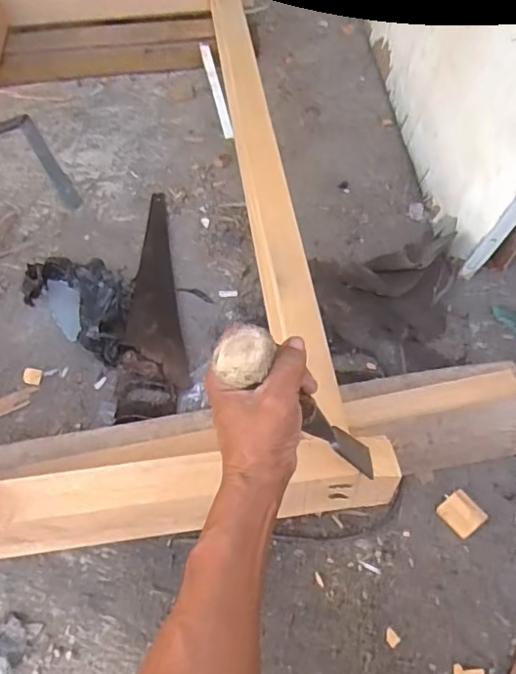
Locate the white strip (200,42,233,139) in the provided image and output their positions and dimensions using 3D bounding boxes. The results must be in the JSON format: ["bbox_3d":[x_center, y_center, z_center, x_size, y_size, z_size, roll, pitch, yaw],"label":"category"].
[{"bbox_3d":[-0.089,-0.530,1.217,0.019,0.016,0.264,-13,71,-6],"label":"white strip"}]

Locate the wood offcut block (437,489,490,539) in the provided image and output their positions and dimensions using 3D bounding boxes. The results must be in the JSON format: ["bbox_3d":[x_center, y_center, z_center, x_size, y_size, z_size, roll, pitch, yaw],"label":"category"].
[{"bbox_3d":[0.257,0.223,0.719,0.047,0.014,0.048,-32,61,-18],"label":"wood offcut block"}]

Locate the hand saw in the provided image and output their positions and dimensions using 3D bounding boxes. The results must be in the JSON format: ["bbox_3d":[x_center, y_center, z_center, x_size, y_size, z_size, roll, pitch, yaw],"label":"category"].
[{"bbox_3d":[-0.184,-0.066,0.942,0.103,0.025,0.452,-9,56,-4],"label":"hand saw"}]

